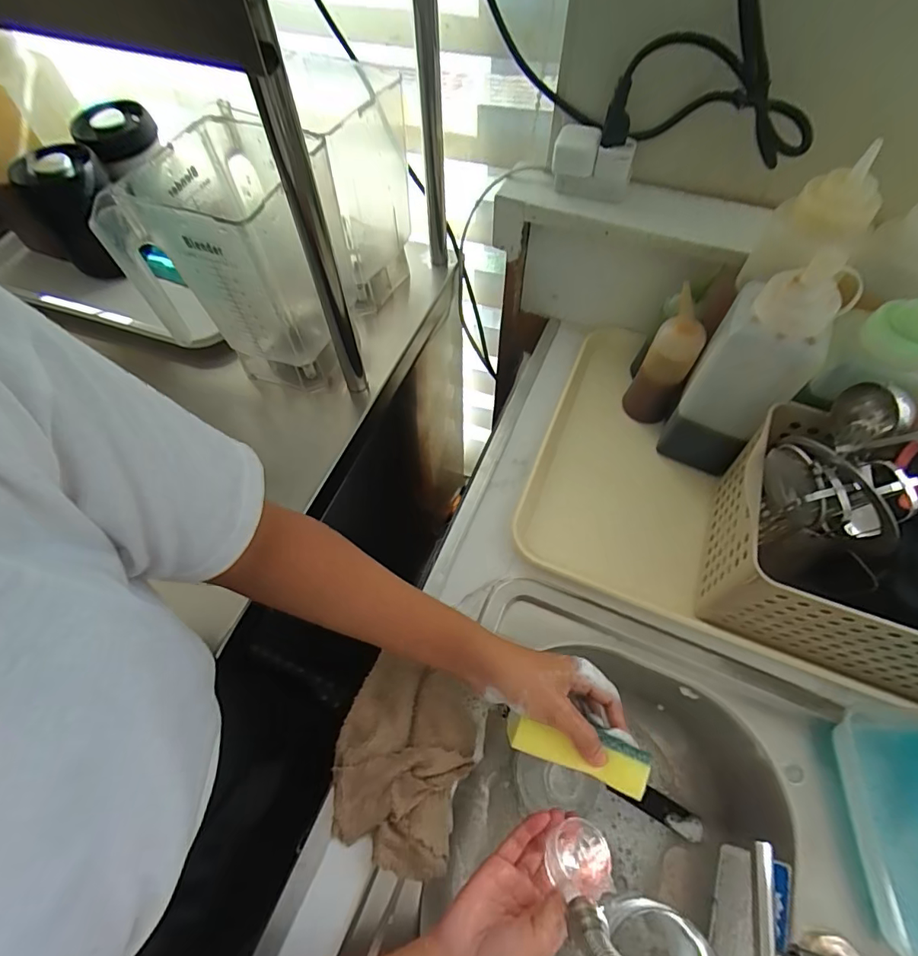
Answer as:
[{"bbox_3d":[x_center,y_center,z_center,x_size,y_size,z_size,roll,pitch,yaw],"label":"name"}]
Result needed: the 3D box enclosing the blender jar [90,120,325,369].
[{"bbox_3d":[-0.222,-0.232,0.493,0.167,0.190,0.154,-1,61,1],"label":"blender jar"}]

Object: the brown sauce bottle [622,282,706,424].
[{"bbox_3d":[0.232,-0.128,0.534,0.054,0.146,0.061,34,67,19],"label":"brown sauce bottle"}]

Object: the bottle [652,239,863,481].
[{"bbox_3d":[0.271,-0.096,0.459,0.084,0.225,0.067,30,66,17],"label":"bottle"}]

